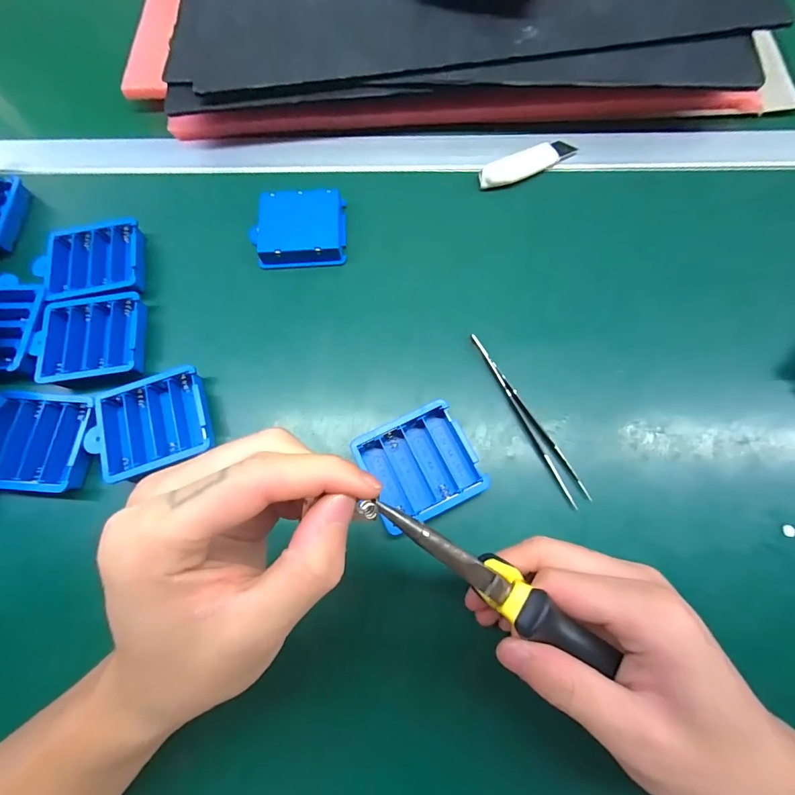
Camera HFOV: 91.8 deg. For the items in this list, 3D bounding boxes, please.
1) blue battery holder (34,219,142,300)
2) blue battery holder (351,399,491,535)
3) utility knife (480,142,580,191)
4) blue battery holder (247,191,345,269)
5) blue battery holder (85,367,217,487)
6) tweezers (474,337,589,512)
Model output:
[{"bbox_3d":[-0.237,-0.103,0.303,0.073,0.018,0.063,-9,72,-1],"label":"blue battery holder"},{"bbox_3d":[0.013,0.043,0.249,0.068,0.017,0.063,-25,73,-6],"label":"blue battery holder"},{"bbox_3d":[0.109,-0.195,0.320,0.087,0.010,0.018,-26,73,-6],"label":"utility knife"},{"bbox_3d":[-0.077,-0.133,0.308,0.070,0.019,0.063,-4,72,1],"label":"blue battery holder"},{"bbox_3d":[-0.167,0.018,0.264,0.071,0.019,0.064,-19,72,-4],"label":"blue battery holder"},{"bbox_3d":[0.089,0.011,0.262,0.014,0.004,0.130,-26,73,-6],"label":"tweezers"}]

